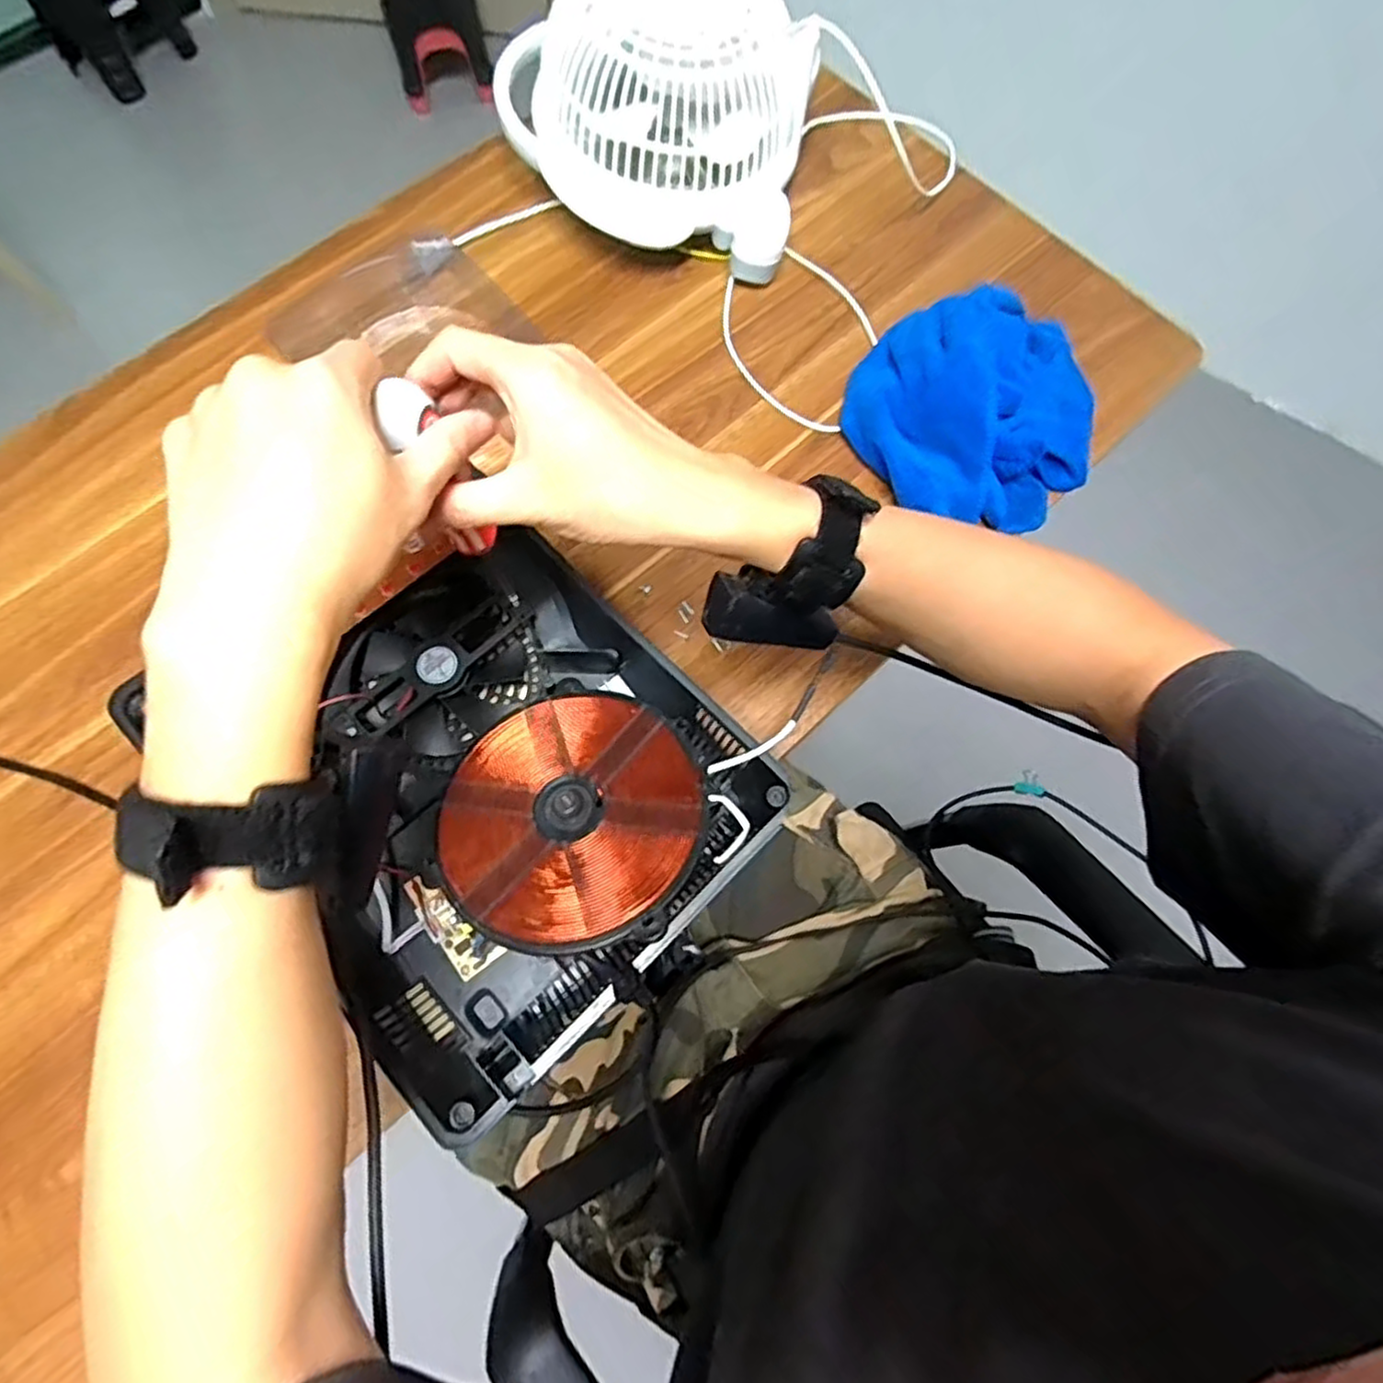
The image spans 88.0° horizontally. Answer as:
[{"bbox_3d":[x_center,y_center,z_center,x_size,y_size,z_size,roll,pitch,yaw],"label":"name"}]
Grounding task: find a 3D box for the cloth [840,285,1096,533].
[{"bbox_3d":[0.222,-0.213,0.548,0.191,0.086,0.162,5,73,0],"label":"cloth"}]

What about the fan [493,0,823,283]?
[{"bbox_3d":[-0.036,-0.465,0.571,0.259,0.143,0.179,15,74,3],"label":"fan"}]

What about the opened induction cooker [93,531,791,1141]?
[{"bbox_3d":[-0.129,0.054,0.439,0.294,0.075,0.275,44,77,11],"label":"opened induction cooker"}]

